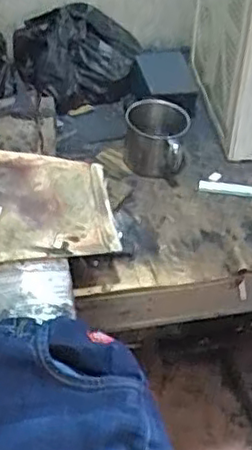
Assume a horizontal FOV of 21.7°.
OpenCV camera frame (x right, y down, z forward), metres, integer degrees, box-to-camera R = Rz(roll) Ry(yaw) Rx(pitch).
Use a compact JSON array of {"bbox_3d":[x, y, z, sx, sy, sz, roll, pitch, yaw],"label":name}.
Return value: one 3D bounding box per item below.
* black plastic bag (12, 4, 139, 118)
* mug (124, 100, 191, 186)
[{"bbox_3d":[-0.073,-0.255,0.974,0.183,0.110,0.118,-5,43,-8],"label":"black plastic bag"},{"bbox_3d":[0.038,-0.112,0.863,0.099,0.073,0.072,21,46,20],"label":"mug"}]

